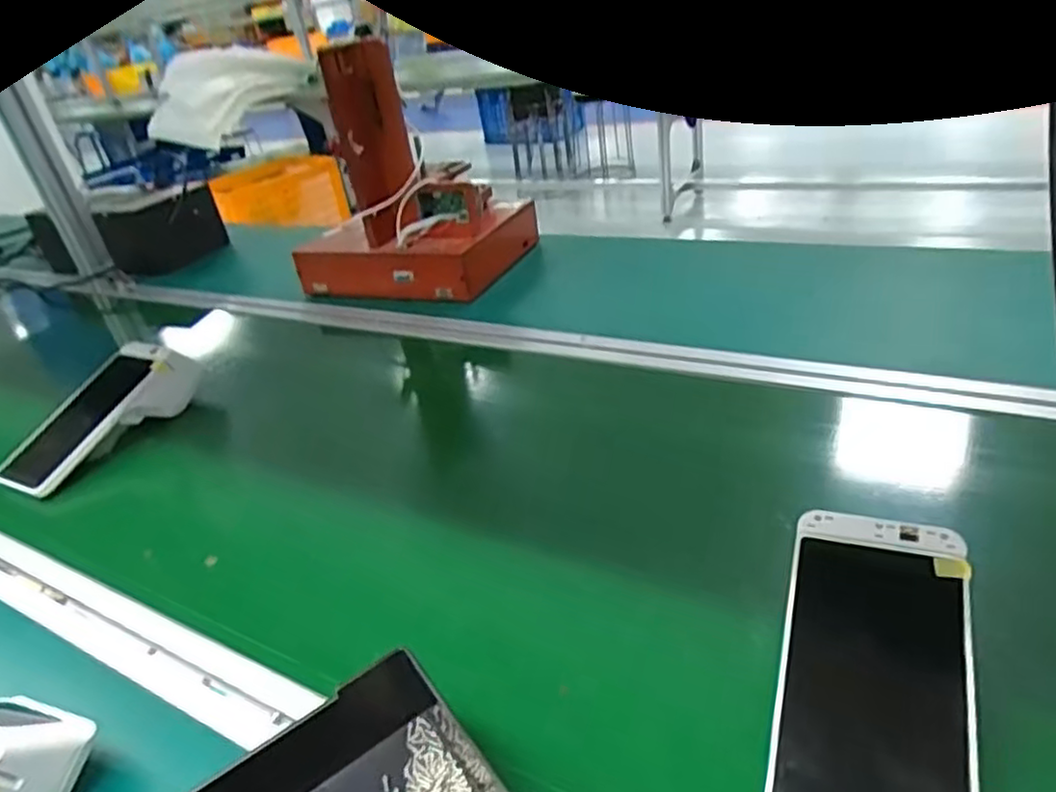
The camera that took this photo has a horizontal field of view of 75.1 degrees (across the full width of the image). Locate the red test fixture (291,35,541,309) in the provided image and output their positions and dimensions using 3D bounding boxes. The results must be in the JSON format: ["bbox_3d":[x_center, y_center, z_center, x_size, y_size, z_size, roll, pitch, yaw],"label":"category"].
[{"bbox_3d":[-0.166,-0.287,0.909,0.257,0.296,0.207,6,36,25],"label":"red test fixture"}]

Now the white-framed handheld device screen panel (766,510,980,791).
[{"bbox_3d":[0.159,0.137,0.317,0.080,0.006,0.181,6,53,23],"label":"white-framed handheld device screen panel"}]

